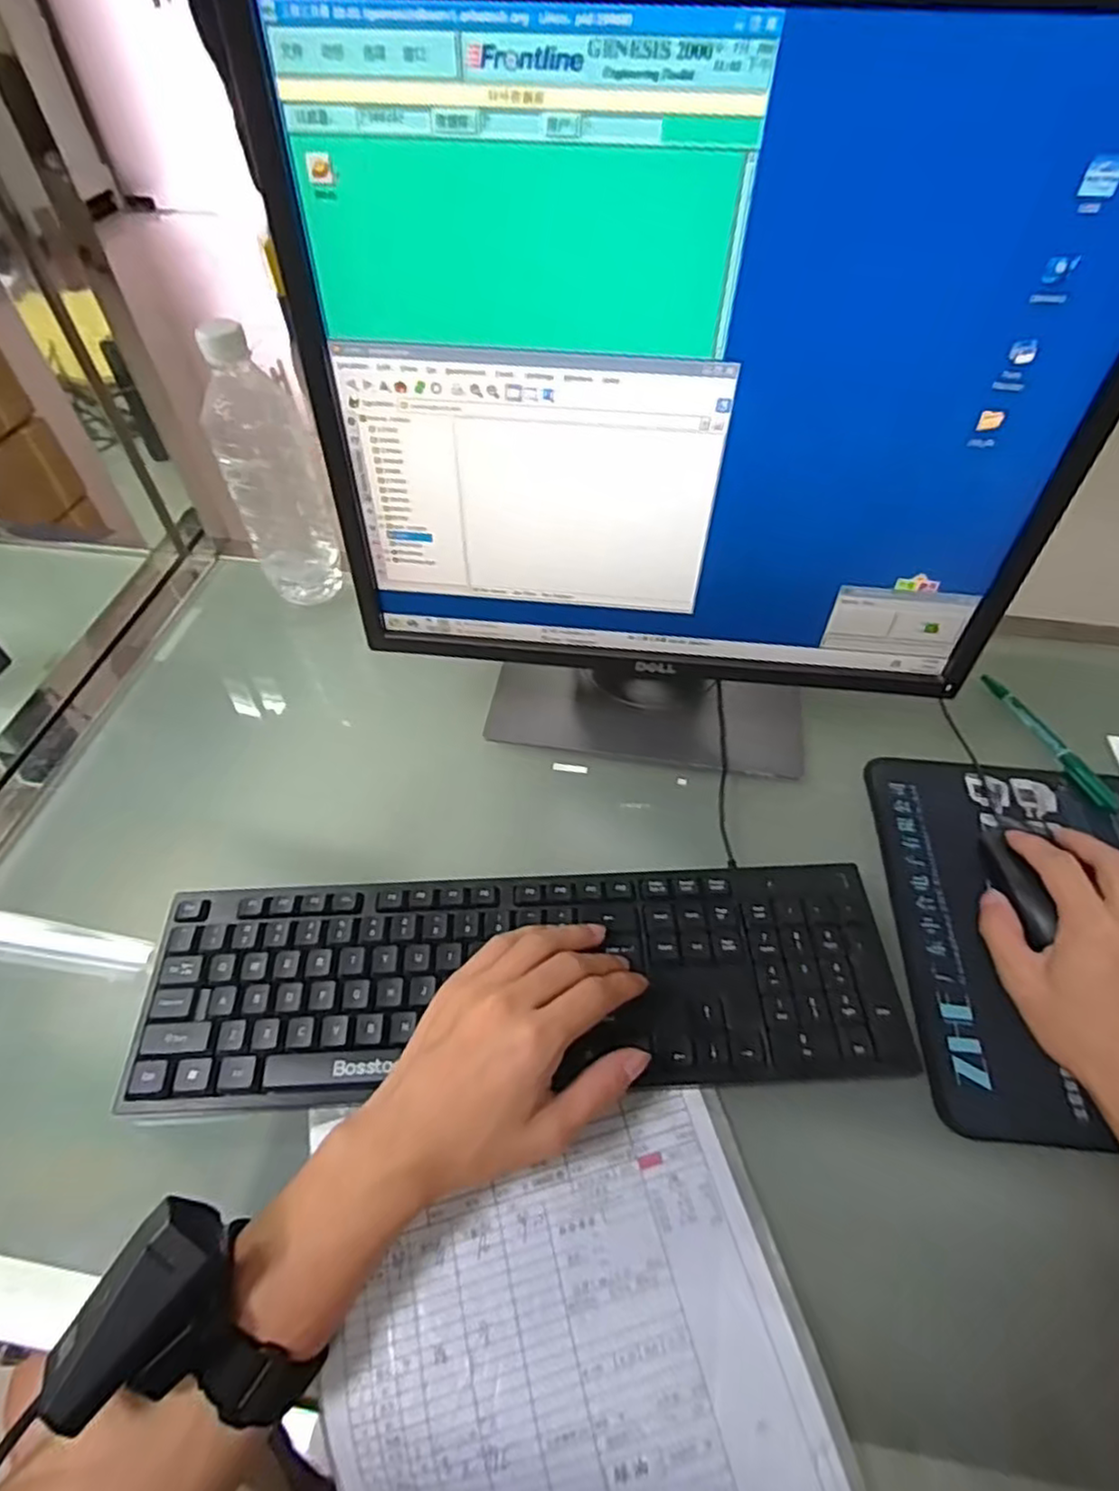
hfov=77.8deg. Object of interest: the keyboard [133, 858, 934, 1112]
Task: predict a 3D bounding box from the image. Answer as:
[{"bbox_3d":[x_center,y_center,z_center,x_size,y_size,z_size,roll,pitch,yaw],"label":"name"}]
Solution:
[{"bbox_3d":[-0.019,0.136,0.410,0.428,0.019,0.126,-2,52,-2],"label":"keyboard"}]

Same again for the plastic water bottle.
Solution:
[{"bbox_3d":[-0.233,-0.212,0.574,0.070,0.221,0.064,-26,56,-18],"label":"plastic water bottle"}]

